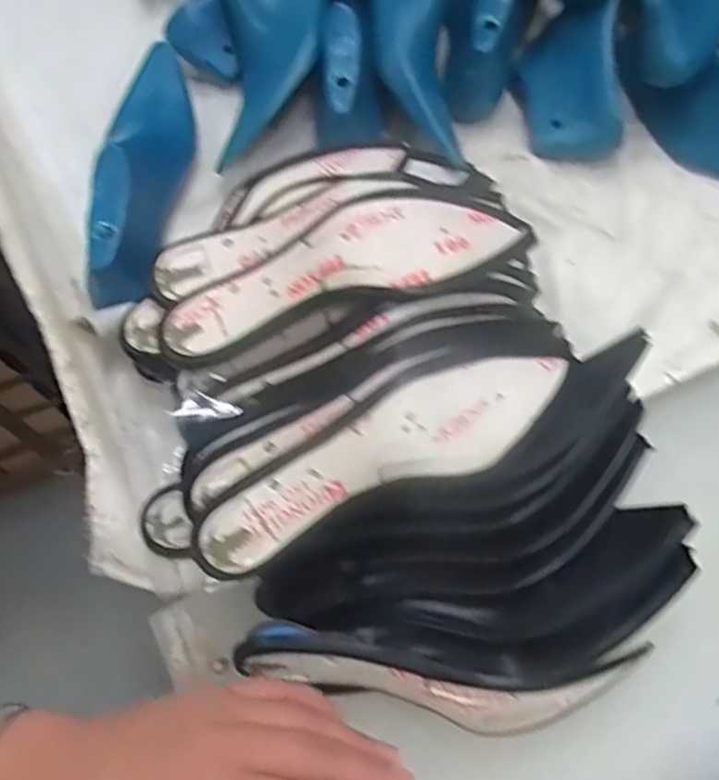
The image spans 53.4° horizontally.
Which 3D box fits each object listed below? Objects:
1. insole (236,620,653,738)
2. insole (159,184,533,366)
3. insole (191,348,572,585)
[{"bbox_3d":[0.050,0.168,0.411,0.231,0.070,0.048,4,67,2],"label":"insole"},{"bbox_3d":[-0.008,-0.077,0.442,0.238,0.045,0.072,-10,67,-4],"label":"insole"},{"bbox_3d":[0.018,0.032,0.399,0.239,0.043,0.057,-25,69,-10],"label":"insole"}]

